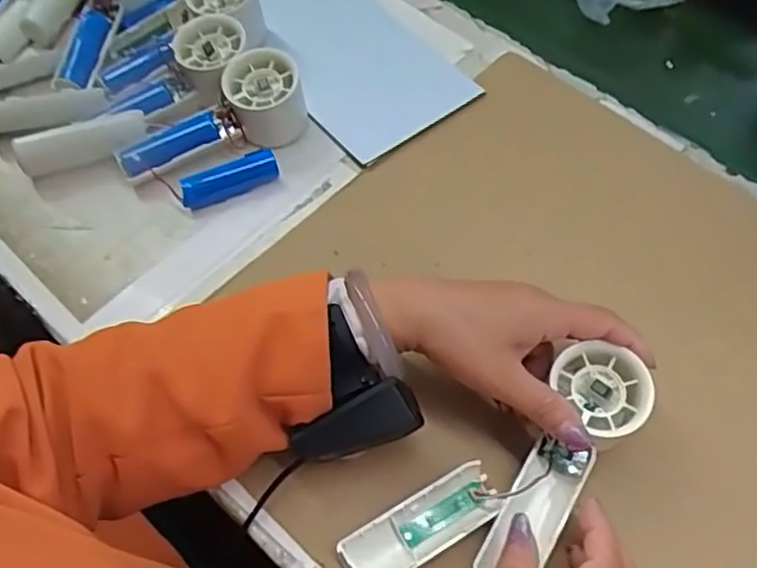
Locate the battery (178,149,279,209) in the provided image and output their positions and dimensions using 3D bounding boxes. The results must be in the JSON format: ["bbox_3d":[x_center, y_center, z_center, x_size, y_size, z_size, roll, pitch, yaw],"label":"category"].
[{"bbox_3d":[-0.113,-0.079,0.508,0.073,0.018,0.020,-21,63,-13],"label":"battery"}]

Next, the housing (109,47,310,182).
[{"bbox_3d":[-0.124,-0.119,0.522,0.147,0.059,0.051,-28,61,2],"label":"housing"}]

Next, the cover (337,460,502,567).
[{"bbox_3d":[0.025,0.140,0.386,0.094,0.015,0.033,-27,64,-16],"label":"cover"}]

